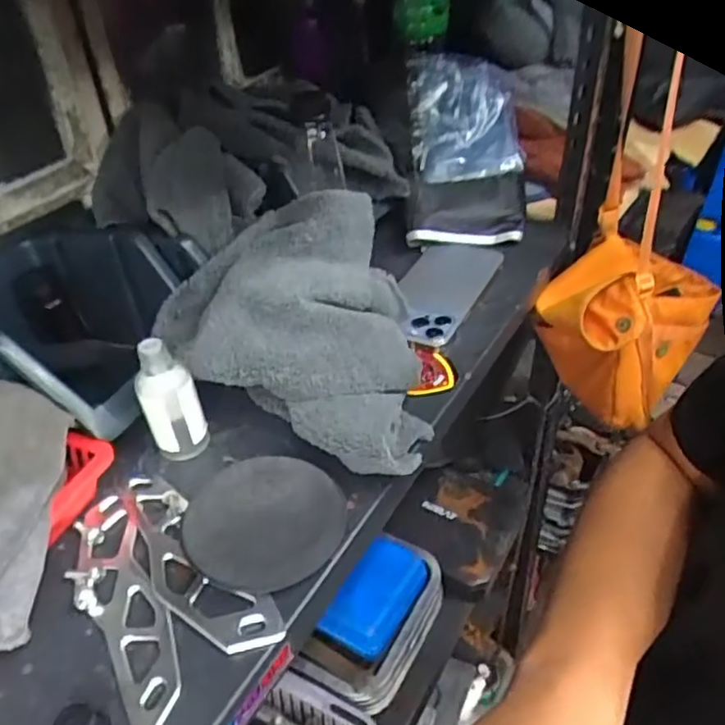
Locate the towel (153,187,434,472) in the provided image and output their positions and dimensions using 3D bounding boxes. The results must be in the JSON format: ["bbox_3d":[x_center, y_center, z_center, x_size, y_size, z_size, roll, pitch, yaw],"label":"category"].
[{"bbox_3d":[-0.035,-0.033,0.466,0.199,0.110,0.170,15,43,19],"label":"towel"}]

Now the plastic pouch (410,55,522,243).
[{"bbox_3d":[0.107,-0.221,0.660,0.122,0.063,0.218,4,60,1],"label":"plastic pouch"}]

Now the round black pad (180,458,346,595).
[{"bbox_3d":[-0.060,0.094,0.393,0.093,0.018,0.093,-1,40,1],"label":"round black pad"}]

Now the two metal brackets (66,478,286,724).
[{"bbox_3d":[-0.123,0.127,0.382,0.086,0.017,0.160,-27,46,-26],"label":"two metal brackets"}]

